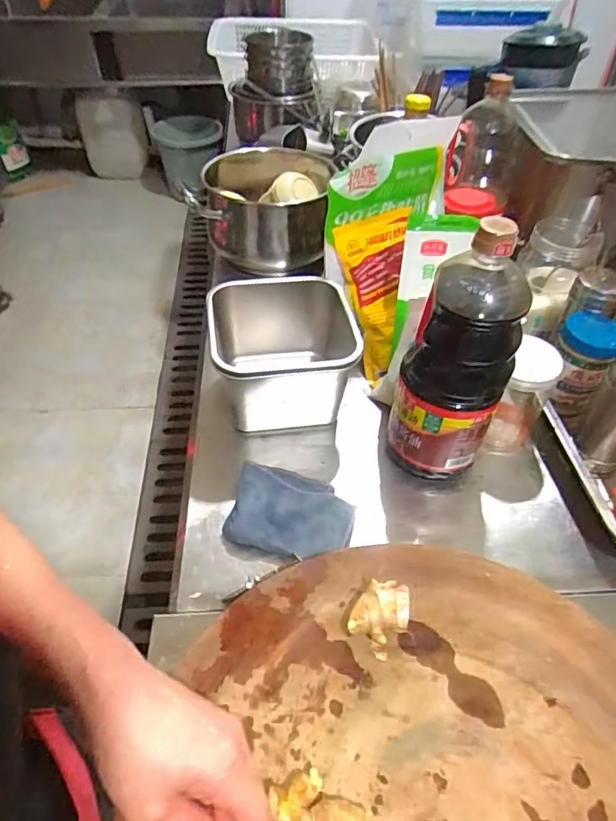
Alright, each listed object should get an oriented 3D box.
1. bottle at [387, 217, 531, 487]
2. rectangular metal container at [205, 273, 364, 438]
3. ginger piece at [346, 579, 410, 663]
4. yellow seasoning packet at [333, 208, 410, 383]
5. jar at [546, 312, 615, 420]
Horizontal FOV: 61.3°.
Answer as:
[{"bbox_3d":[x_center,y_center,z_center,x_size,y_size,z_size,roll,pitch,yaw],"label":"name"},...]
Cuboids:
[{"bbox_3d":[0.158,-0.048,0.564,0.113,0.303,0.093,12,49,10],"label":"bottle"},{"bbox_3d":[-0.032,-0.071,0.704,0.187,0.139,0.176,1,48,0],"label":"rectangular metal container"},{"bbox_3d":[0.061,0.171,0.436,0.040,0.023,0.052,29,53,23],"label":"ginger piece"},{"bbox_3d":[0.089,-0.164,0.758,0.107,0.235,0.045,-2,10,-3],"label":"yellow seasoning packet"},{"bbox_3d":[0.357,-0.059,0.690,0.074,0.119,0.083,21,51,17],"label":"jar"}]

